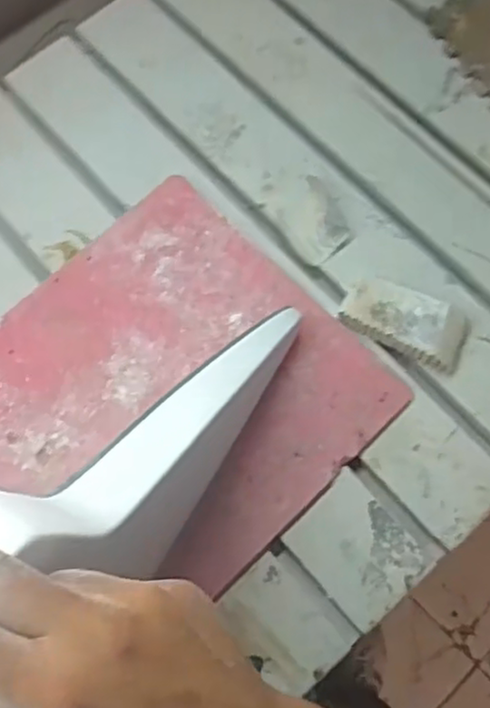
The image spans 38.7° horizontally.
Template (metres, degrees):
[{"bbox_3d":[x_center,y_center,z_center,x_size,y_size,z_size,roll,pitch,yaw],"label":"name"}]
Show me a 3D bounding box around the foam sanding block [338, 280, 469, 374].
[{"bbox_3d":[0.152,-0.028,0.667,0.116,0.030,0.058,20,73,9],"label":"foam sanding block"}]

